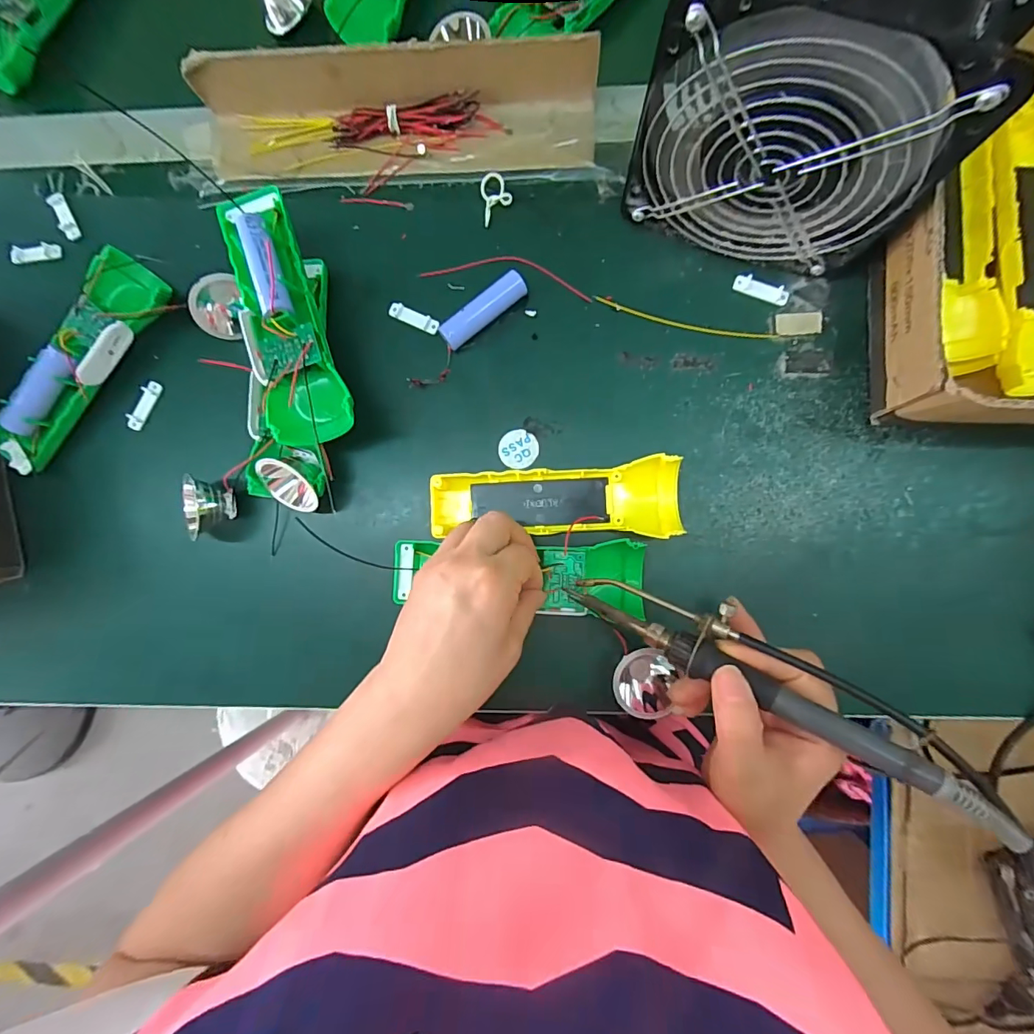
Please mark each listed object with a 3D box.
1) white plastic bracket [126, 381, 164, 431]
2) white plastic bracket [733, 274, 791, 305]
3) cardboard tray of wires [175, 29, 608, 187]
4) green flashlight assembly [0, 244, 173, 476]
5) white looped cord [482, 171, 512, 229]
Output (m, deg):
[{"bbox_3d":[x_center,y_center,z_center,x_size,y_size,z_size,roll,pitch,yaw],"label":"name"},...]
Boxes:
[{"bbox_3d":[-0.277,-0.083,0.359,0.009,0.008,0.038,26,91,4],"label":"white plastic bracket"},{"bbox_3d":[0.170,-0.157,0.333,0.039,0.005,0.012,21,90,4],"label":"white plastic bracket"},{"bbox_3d":[-0.086,-0.280,0.335,0.283,0.040,0.072,-3,88,4],"label":"cardboard tray of wires"},{"bbox_3d":[-0.313,-0.108,0.347,0.052,0.034,0.165,35,91,4],"label":"green flashlight assembly"},{"bbox_3d":[-0.015,-0.229,0.345,0.021,0.004,0.038,-7,88,4],"label":"white looped cord"}]

